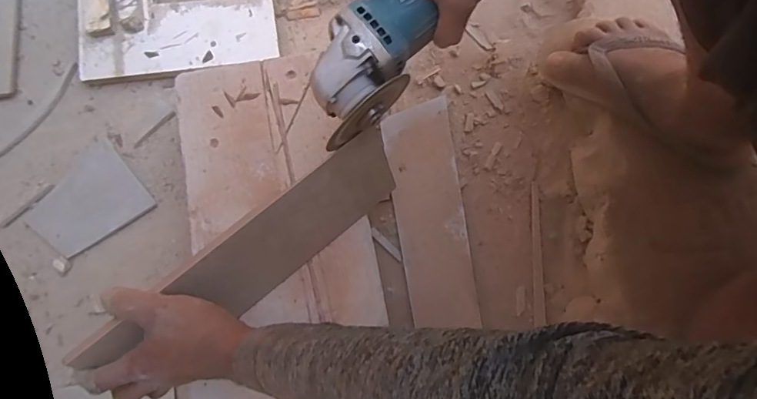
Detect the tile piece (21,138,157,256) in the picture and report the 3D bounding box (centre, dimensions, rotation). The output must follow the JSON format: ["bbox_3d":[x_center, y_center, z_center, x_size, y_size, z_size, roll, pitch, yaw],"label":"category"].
[{"bbox_3d":[-0.365,0.004,0.596,0.128,0.011,0.109,-40,82,-9],"label":"tile piece"}]

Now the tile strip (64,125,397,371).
[{"bbox_3d":[-0.113,0.054,0.453,0.309,0.130,0.007,-39,64,-9],"label":"tile strip"}]

